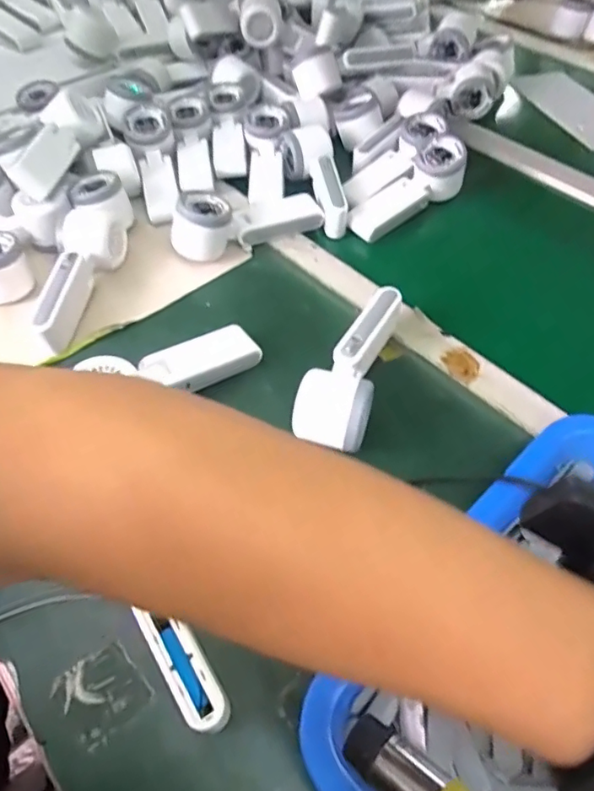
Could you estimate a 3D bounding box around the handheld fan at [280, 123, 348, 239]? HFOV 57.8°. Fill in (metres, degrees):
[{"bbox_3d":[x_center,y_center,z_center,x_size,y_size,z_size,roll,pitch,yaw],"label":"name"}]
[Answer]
[{"bbox_3d":[0.018,-0.254,0.641,0.061,0.056,0.158,-6,53,-5],"label":"handheld fan"}]

